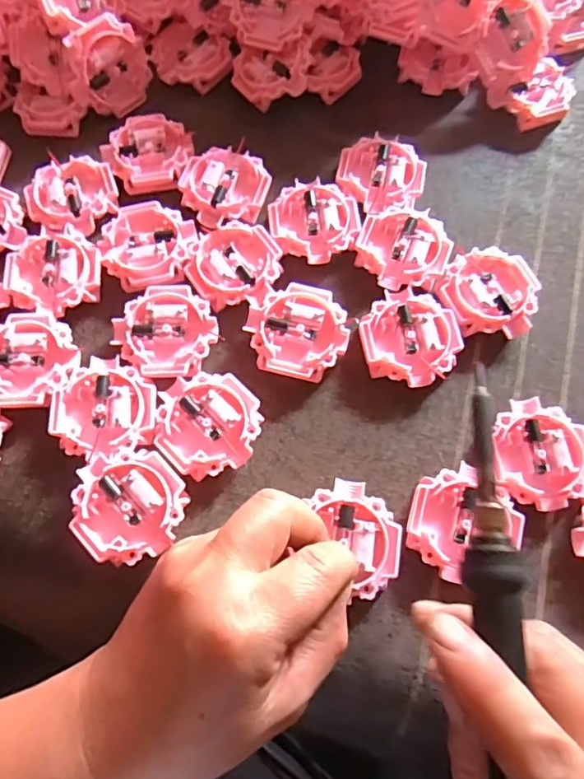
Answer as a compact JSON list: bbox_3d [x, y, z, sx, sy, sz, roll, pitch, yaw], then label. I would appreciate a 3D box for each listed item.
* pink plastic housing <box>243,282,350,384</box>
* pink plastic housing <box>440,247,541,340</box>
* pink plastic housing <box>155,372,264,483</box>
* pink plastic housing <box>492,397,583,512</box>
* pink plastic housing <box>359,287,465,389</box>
[{"bbox_3d":[0.003,-0.031,0.292,0.053,0.014,0.052,0,71,0],"label":"pink plastic housing"},{"bbox_3d":[0.111,-0.054,0.301,0.050,0.014,0.050,0,71,0],"label":"pink plastic housing"},{"bbox_3d":[-0.043,0.018,0.275,0.053,0.014,0.050,43,76,13],"label":"pink plastic housing"},{"bbox_3d":[0.126,0.033,0.271,0.047,0.015,0.053,4,71,1],"label":"pink plastic housing"},{"bbox_3d":[0.065,-0.028,0.292,0.051,0.015,0.051,0,71,0],"label":"pink plastic housing"}]

